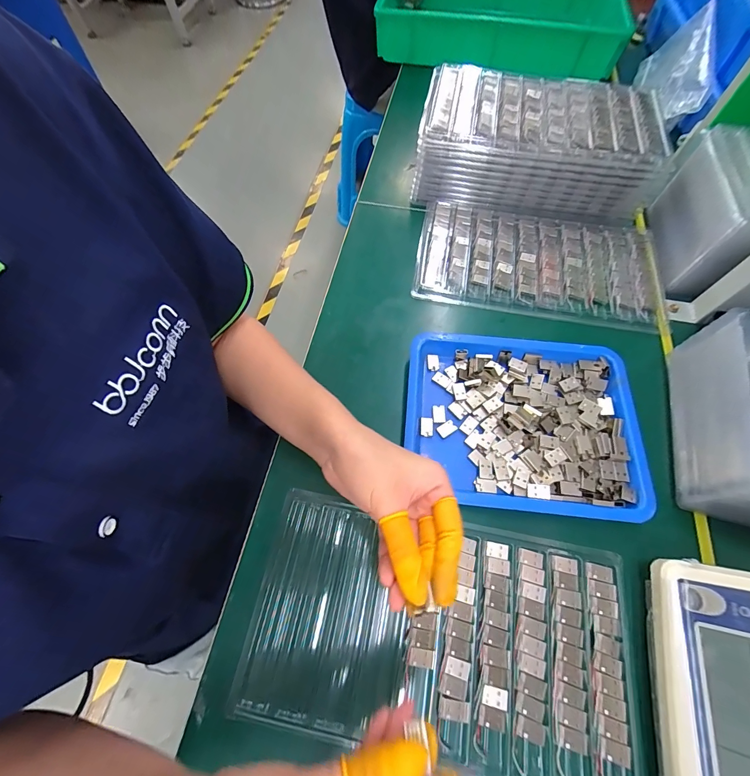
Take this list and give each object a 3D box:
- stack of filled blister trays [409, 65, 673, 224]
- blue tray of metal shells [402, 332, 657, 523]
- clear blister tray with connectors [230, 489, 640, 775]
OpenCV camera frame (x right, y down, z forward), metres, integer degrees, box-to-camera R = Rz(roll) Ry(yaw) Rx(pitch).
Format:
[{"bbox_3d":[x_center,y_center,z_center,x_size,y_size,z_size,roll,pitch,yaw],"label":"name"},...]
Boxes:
[{"bbox_3d":[0.213,-0.333,0.478,0.303,0.091,0.176,12,65,8],"label":"stack of filled blister trays"},{"bbox_3d":[0.140,0.031,0.341,0.215,0.020,0.168,5,64,5],"label":"blue tray of metal shells"},{"bbox_3d":[0.052,0.192,0.276,0.281,0.013,0.156,9,64,6],"label":"clear blister tray with connectors"}]

